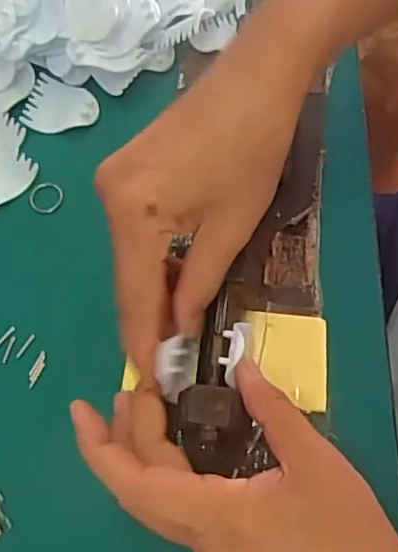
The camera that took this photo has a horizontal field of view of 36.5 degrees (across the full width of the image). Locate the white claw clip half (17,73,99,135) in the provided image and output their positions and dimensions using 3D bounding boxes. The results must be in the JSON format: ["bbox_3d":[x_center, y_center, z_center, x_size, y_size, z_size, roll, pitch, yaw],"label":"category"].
[{"bbox_3d":[-0.091,-0.112,0.401,0.047,0.009,0.039,17,71,8],"label":"white claw clip half"}]

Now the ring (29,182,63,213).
[{"bbox_3d":[-0.096,-0.049,0.380,0.021,0.004,0.019,-38,73,-12],"label":"ring"}]

